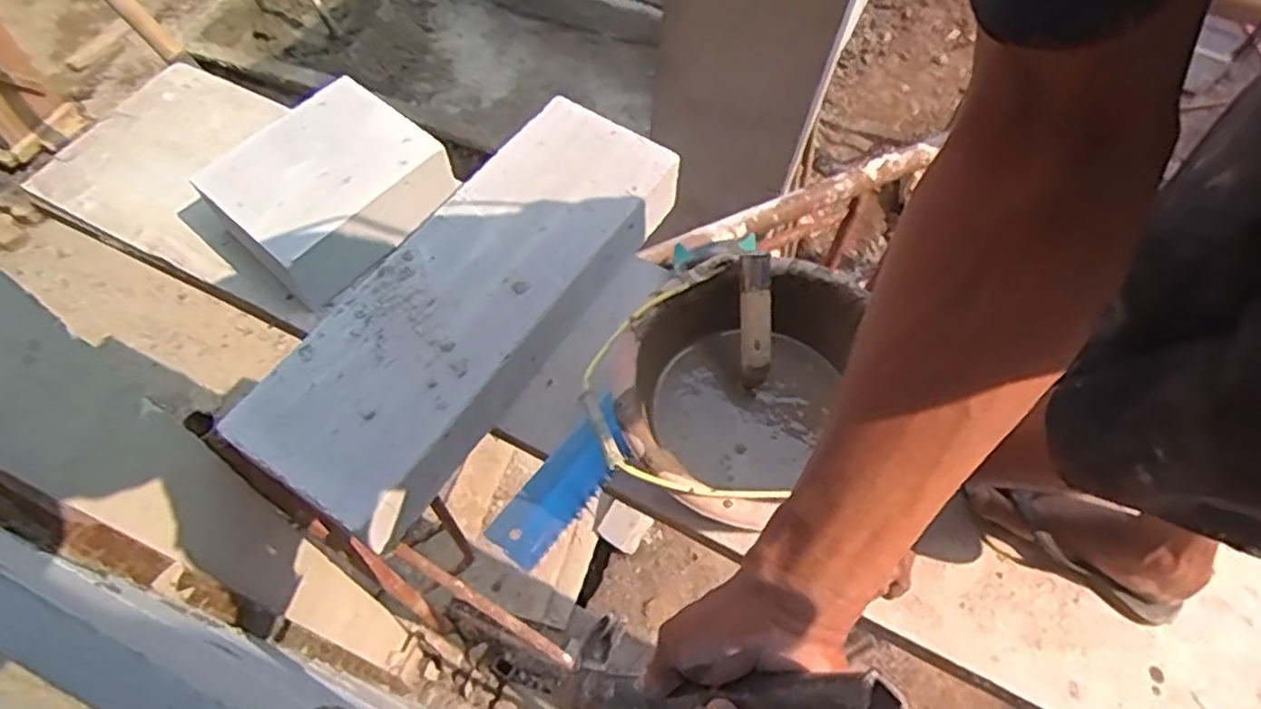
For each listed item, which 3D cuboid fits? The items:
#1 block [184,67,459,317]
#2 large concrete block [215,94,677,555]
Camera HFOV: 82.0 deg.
[{"bbox_3d":[-0.387,-0.215,0.933,0.194,0.107,0.258,38,65,16],"label":"block"},{"bbox_3d":[-0.178,-0.069,0.864,0.203,0.090,0.584,31,63,13],"label":"large concrete block"}]

